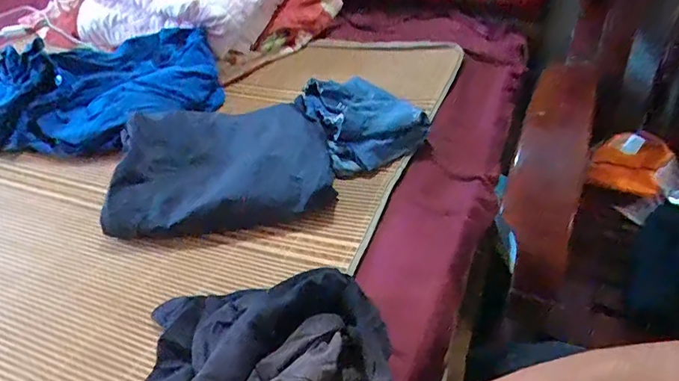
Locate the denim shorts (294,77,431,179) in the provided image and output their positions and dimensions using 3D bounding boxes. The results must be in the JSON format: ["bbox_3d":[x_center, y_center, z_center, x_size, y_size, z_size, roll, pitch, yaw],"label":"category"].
[{"bbox_3d":[0.028,-0.110,0.762,0.144,0.061,0.217,-17,40,-15],"label":"denim shorts"}]

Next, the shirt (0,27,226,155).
[{"bbox_3d":[-0.405,-0.179,0.878,0.374,0.107,0.259,-5,39,0],"label":"shirt"}]

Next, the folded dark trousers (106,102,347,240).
[{"bbox_3d":[-0.162,-0.041,0.714,0.294,0.073,0.217,-6,36,-3],"label":"folded dark trousers"}]

